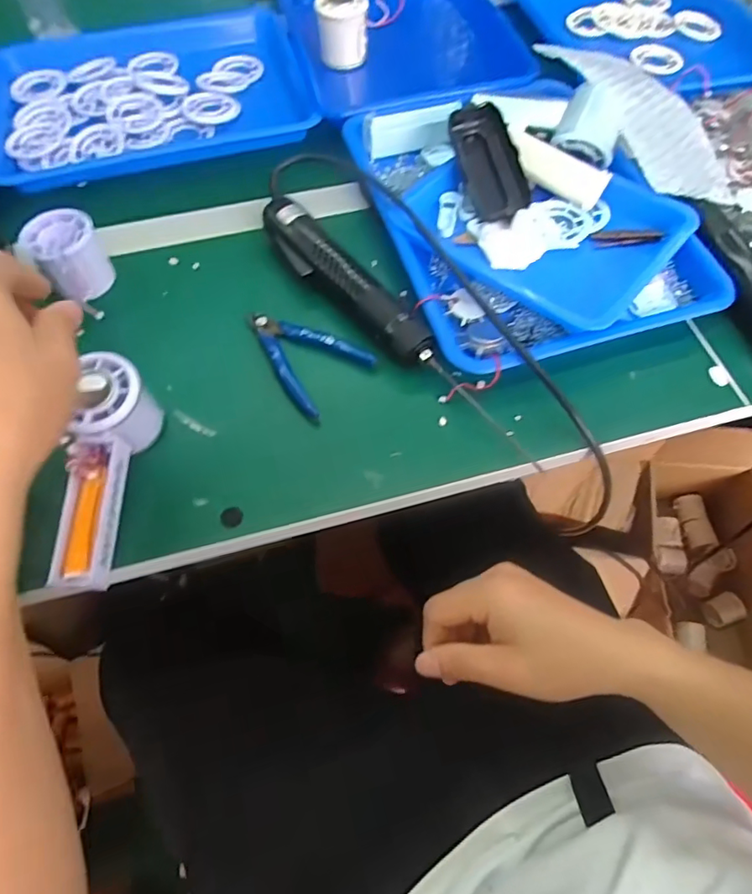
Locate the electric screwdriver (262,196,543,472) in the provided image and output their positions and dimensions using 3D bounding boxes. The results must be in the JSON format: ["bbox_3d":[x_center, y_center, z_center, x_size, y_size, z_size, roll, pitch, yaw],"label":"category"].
[{"bbox_3d":[0.006,-0.104,0.438,0.046,0.039,0.319,-35,67,-17],"label":"electric screwdriver"}]

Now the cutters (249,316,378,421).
[{"bbox_3d":[-0.064,-0.074,0.442,0.107,0.012,0.071,36,68,18],"label":"cutters"}]

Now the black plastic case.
[{"bbox_3d":[0.104,-0.263,0.503,0.051,0.023,0.120,-15,80,-8],"label":"black plastic case"}]

